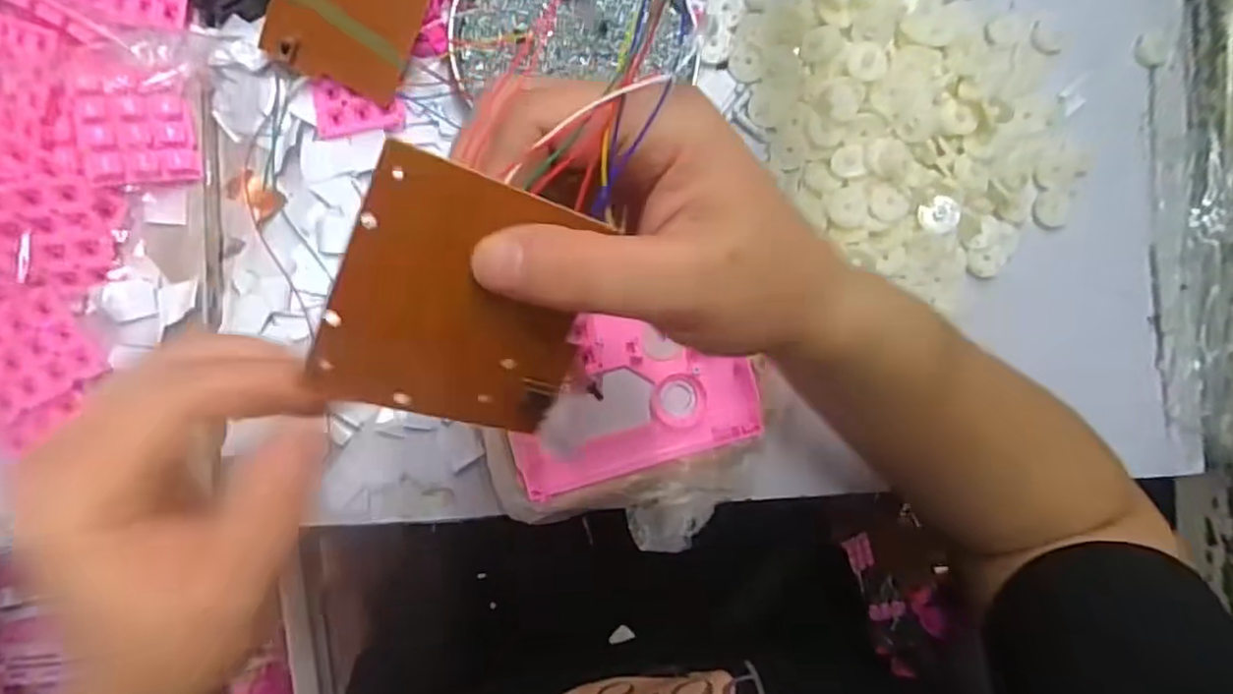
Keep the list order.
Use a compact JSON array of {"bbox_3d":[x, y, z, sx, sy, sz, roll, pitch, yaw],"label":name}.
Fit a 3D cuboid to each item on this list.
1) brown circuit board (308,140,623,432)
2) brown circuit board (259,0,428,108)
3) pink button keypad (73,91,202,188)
[{"bbox_3d":[-0.040,-0.010,0.186,0.069,0.006,0.072,14,114,-33],"label":"brown circuit board"},{"bbox_3d":[-0.144,-0.174,0.356,0.071,0.008,0.071,24,114,-14],"label":"brown circuit board"},{"bbox_3d":[-0.242,-0.107,0.341,0.049,0.011,0.045,-11,95,-24],"label":"pink button keypad"}]

